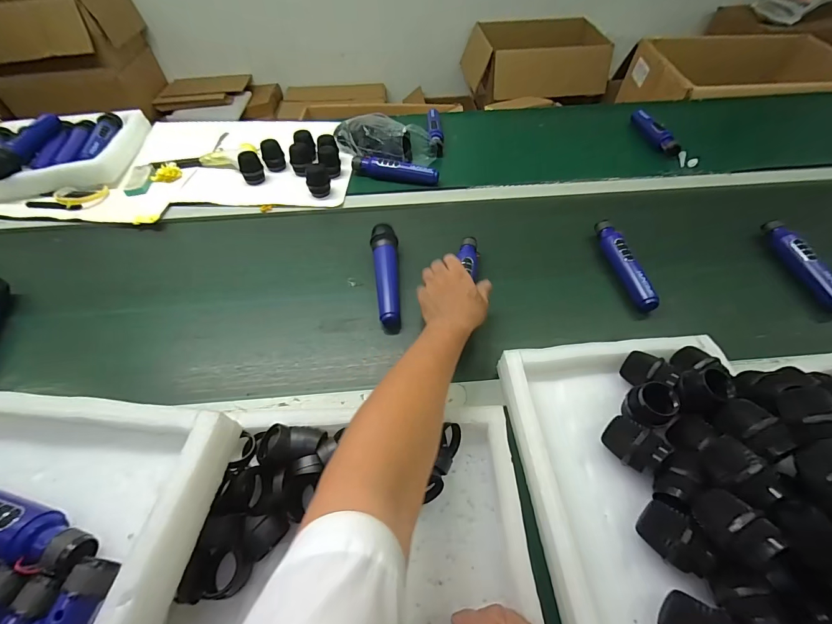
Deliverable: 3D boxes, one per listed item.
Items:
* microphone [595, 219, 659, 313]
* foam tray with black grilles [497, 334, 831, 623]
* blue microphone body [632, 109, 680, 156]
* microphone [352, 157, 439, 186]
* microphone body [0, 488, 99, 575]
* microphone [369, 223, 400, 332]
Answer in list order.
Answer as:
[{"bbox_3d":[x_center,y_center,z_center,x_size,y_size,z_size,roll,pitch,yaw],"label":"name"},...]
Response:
[{"bbox_3d":[0.358,-0.086,0.632,0.026,0.031,0.197,-4,53,-2],"label":"microphone"},{"bbox_3d":[0.291,0.165,0.369,0.332,0.116,0.353,-5,53,-3],"label":"foam tray with black grilles"},{"bbox_3d":[0.571,-0.434,0.886,0.037,0.038,0.175,-8,53,-5],"label":"blue microphone body"},{"bbox_3d":[-0.047,-0.304,0.799,0.194,0.040,0.040,12,54,10],"label":"microphone"},{"bbox_3d":[-0.358,0.173,0.310,0.193,0.031,0.037,11,54,9],"label":"microphone body"},{"bbox_3d":[-0.049,-0.065,0.621,0.042,0.047,0.197,-5,53,-3],"label":"microphone"}]

